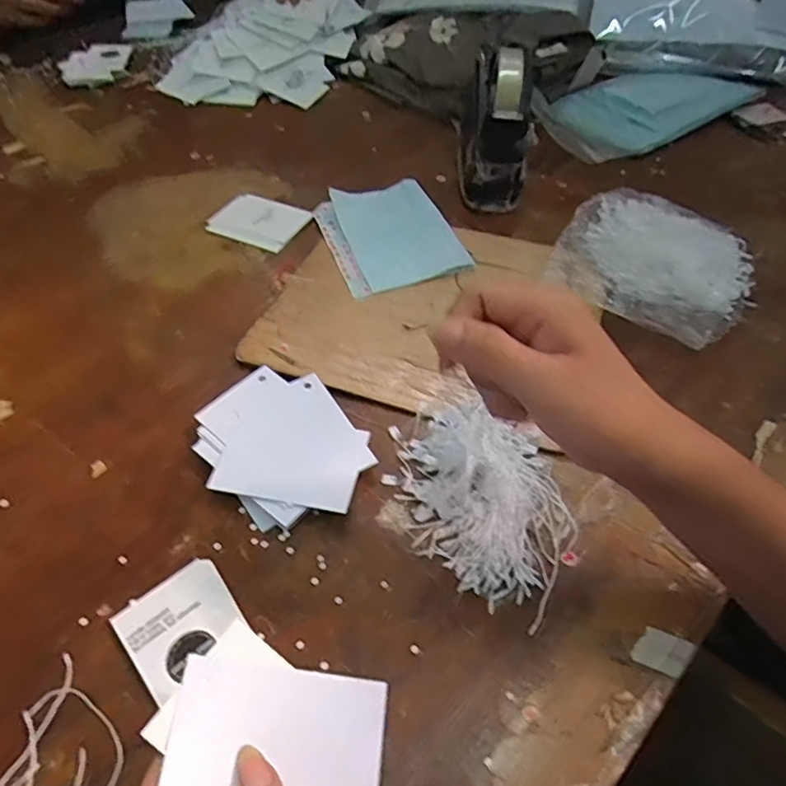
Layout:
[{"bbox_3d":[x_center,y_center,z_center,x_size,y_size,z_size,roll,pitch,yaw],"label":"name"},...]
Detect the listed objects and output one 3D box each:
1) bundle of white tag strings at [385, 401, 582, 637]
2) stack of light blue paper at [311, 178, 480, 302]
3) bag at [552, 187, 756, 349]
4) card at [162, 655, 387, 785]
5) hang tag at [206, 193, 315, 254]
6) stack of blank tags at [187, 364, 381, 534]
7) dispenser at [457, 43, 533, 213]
[{"bbox_3d":[0.058,0.068,0.409,0.150,0.024,0.105,36,60,27],"label":"bundle of white tag strings"},{"bbox_3d":[-0.004,-0.166,0.611,0.124,0.012,0.160,-17,52,-12],"label":"stack of light blue paper"},{"bbox_3d":[0.245,-0.123,0.555,0.169,0.029,0.164,25,55,21],"label":"bag"},{"bbox_3d":[-0.051,0.165,0.273,0.098,0.004,0.069,17,56,-16],"label":"card"},{"bbox_3d":[-0.143,-0.185,0.635,0.096,0.008,0.072,23,54,19],"label":"hang tag"},{"bbox_3d":[-0.081,0.040,0.439,0.104,0.016,0.137,-31,56,-22],"label":"stack of blank tags"},{"bbox_3d":[0.115,-0.309,0.668,0.075,0.120,0.190,7,51,7],"label":"dispenser"}]

